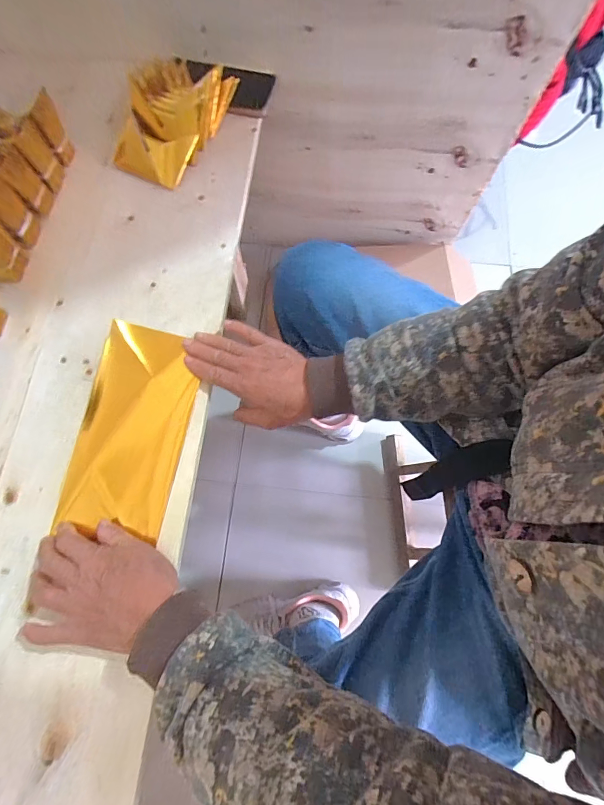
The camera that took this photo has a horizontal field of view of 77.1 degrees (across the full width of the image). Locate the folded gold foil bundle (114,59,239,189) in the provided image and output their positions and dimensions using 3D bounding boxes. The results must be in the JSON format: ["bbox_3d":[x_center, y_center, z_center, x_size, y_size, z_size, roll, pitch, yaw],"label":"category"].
[{"bbox_3d":[-0.174,-0.385,0.503,0.114,0.051,0.181,25,75,7],"label":"folded gold foil bundle"}]

